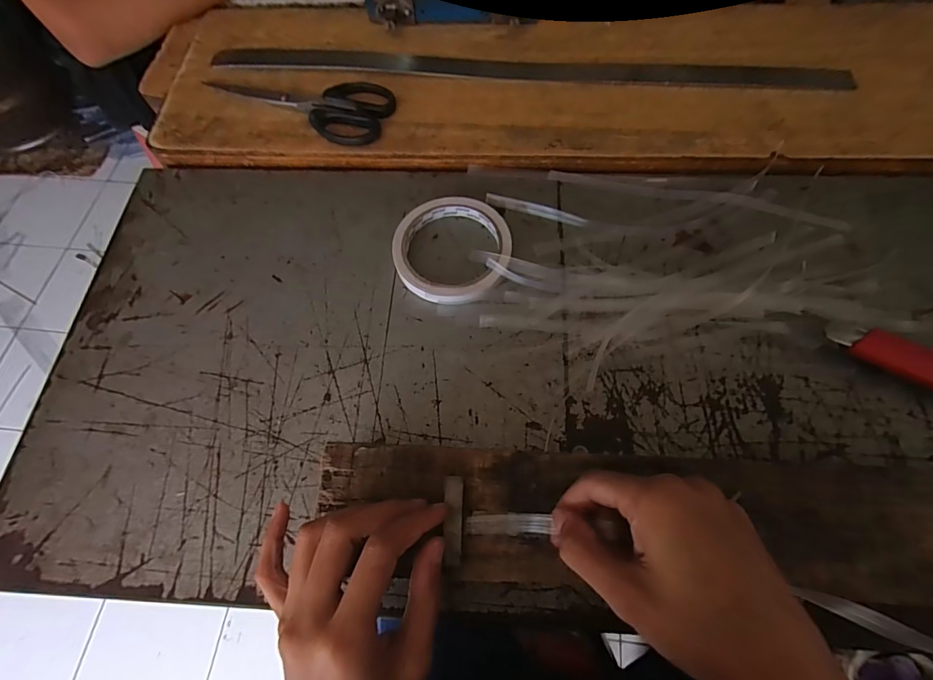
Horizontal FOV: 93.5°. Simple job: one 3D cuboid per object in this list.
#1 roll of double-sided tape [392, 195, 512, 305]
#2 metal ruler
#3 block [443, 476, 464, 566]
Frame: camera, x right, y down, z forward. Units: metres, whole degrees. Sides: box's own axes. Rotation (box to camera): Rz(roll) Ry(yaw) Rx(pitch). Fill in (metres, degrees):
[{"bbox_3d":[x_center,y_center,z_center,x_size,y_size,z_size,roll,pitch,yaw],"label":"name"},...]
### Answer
[{"bbox_3d":[-0.012,-0.074,0.359,0.093,0.013,0.096,-1,68,2],"label":"roll of double-sided tape"},{"bbox_3d":[0.052,-0.271,0.438,0.609,0.005,0.035,5,64,5],"label":"metal ruler"},{"bbox_3d":[-0.007,0.096,0.235,0.009,0.007,0.044,0,71,2],"label":"block"}]

